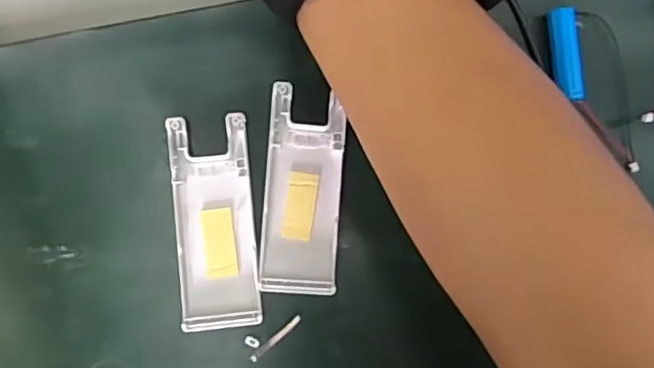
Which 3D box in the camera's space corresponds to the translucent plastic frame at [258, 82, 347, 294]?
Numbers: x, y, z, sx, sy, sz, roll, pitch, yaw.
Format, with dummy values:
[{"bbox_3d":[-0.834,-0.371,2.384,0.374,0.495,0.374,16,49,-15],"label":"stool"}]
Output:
[{"bbox_3d":[-0.012,0.004,0.299,0.038,0.010,0.100,4,86,-4],"label":"translucent plastic frame"}]

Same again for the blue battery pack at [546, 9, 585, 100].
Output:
[{"bbox_3d":[0.129,-0.070,0.318,0.013,0.011,0.049,-8,87,-5],"label":"blue battery pack"}]

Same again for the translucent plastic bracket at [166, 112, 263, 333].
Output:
[{"bbox_3d":[-0.056,0.019,0.292,0.038,0.010,0.102,-5,87,-5],"label":"translucent plastic bracket"}]

